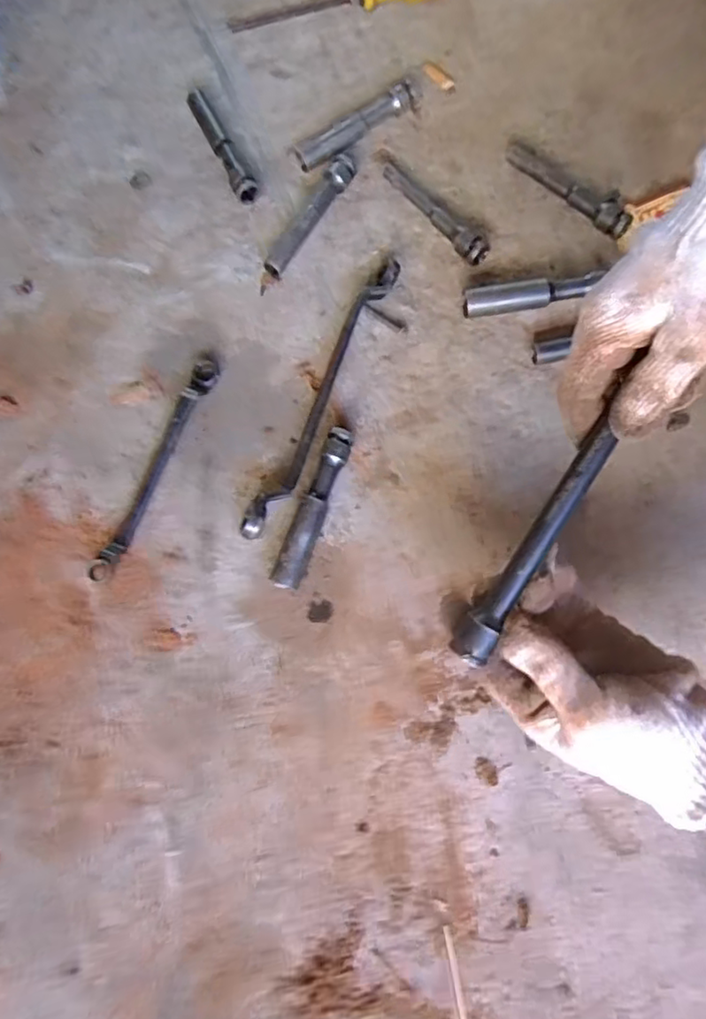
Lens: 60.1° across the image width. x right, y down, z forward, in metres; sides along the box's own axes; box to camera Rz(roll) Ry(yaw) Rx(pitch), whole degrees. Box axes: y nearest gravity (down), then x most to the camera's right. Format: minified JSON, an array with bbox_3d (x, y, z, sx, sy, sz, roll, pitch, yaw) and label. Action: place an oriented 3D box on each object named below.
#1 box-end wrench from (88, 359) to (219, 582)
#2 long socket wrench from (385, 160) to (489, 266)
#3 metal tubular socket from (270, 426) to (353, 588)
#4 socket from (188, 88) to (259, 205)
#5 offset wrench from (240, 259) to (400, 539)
[{"bbox_3d":[-0.158,-0.035,0.487,0.021,0.016,0.196,23,77,8],"label":"box-end wrench"},{"bbox_3d":[0.072,-0.269,0.544,0.025,0.024,0.130,-38,77,-8],"label":"long socket wrench"},{"bbox_3d":[-0.030,-0.001,0.473,0.023,0.025,0.129,20,77,7],"label":"metal tubular socket"},{"bbox_3d":[-0.121,-0.338,0.566,0.022,0.022,0.130,-25,76,-5],"label":"socket"},{"bbox_3d":[-0.021,-0.094,0.495,0.027,0.026,0.266,27,78,9],"label":"offset wrench"}]

